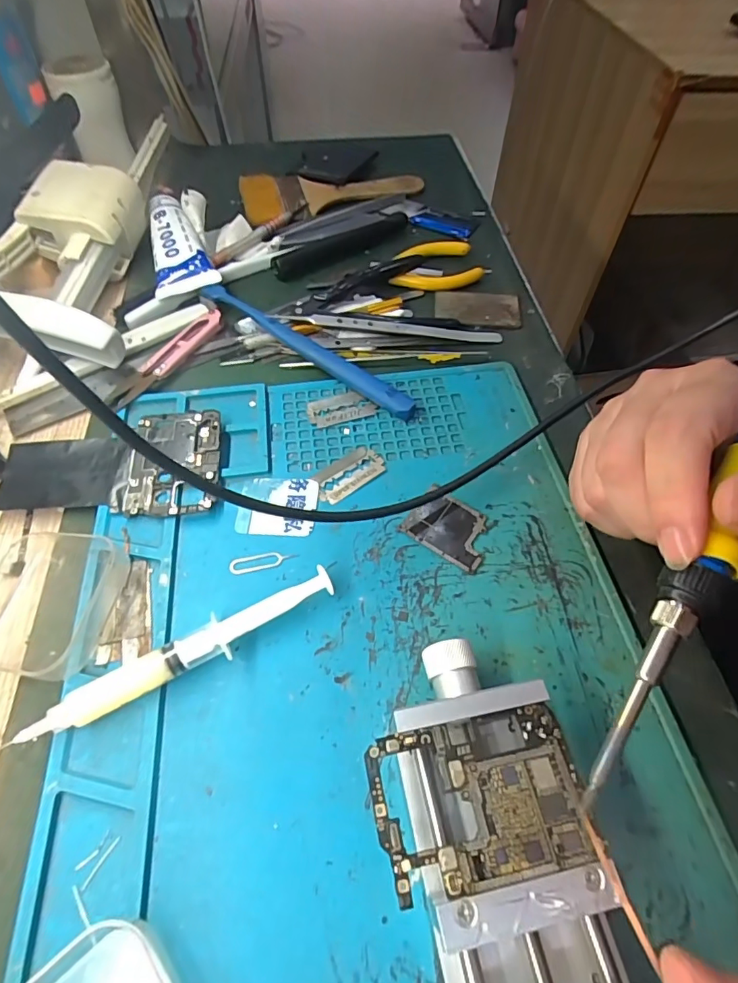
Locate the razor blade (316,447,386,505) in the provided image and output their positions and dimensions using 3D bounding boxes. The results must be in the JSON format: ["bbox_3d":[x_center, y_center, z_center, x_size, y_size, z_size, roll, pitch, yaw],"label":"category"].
[{"bbox_3d":[-0.010,-0.009,0.272,0.041,0.004,0.021,-37,64,-22],"label":"razor blade"}]

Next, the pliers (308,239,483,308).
[{"bbox_3d":[0.019,-0.164,0.374,0.131,0.011,0.049,-15,58,-10],"label":"pliers"}]

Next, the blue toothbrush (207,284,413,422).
[{"bbox_3d":[-0.043,-0.094,0.321,0.177,0.014,0.012,35,62,20],"label":"blue toothbrush"}]

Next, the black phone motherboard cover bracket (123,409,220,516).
[{"bbox_3d":[-0.106,-0.017,0.271,0.047,0.007,0.066,-4,56,-3],"label":"black phone motherboard cover bracket"}]

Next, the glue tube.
[{"bbox_3d":[-0.143,-0.189,0.376,0.042,0.025,0.115,-14,57,-10],"label":"glue tube"}]

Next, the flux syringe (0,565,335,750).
[{"bbox_3d":[-0.077,0.069,0.209,0.135,0.017,0.015,-25,60,-16],"label":"flux syringe"}]

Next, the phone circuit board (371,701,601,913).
[{"bbox_3d":[0.036,0.101,0.164,0.068,0.004,0.047,-9,55,-6],"label":"phone circuit board"}]

